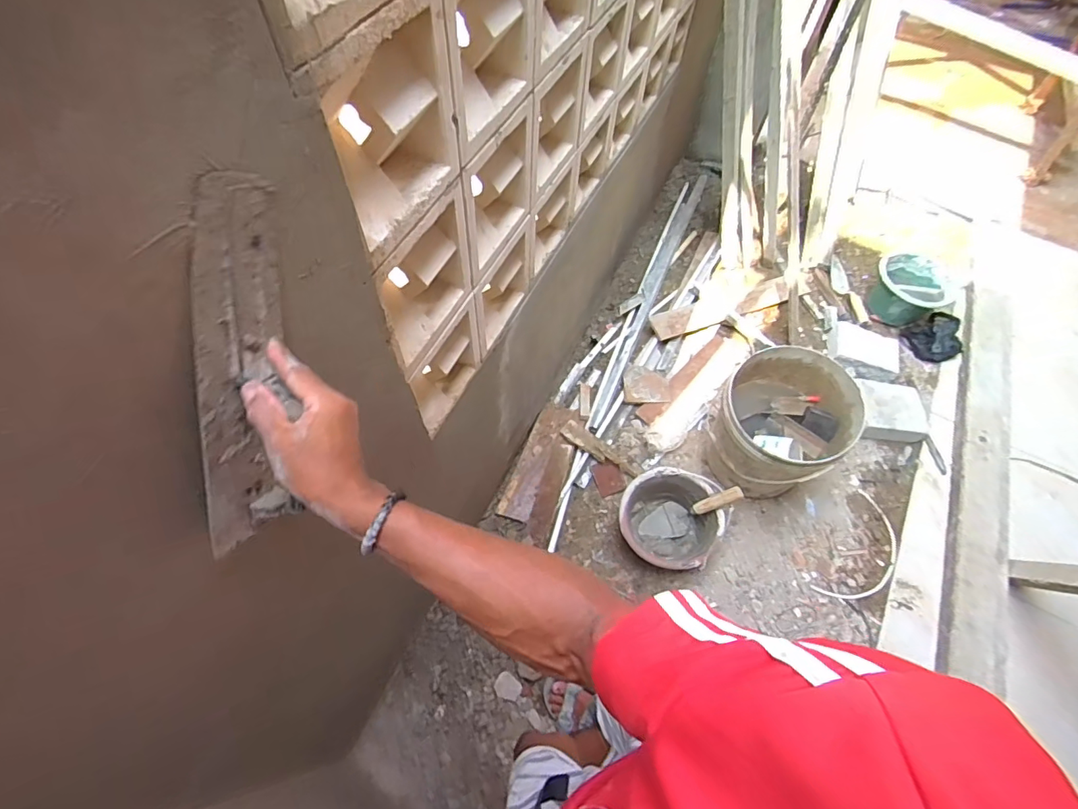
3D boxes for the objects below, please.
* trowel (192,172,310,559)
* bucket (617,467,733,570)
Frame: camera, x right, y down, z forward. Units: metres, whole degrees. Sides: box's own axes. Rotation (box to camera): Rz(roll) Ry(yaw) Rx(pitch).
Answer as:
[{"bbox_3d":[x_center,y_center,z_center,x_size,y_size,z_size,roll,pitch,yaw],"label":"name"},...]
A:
[{"bbox_3d":[-0.220,-0.020,0.406,0.044,0.288,0.074,11,19,4],"label":"trowel"},{"bbox_3d":[0.336,0.297,1.351,0.249,0.164,0.244,1,59,-2],"label":"bucket"}]

